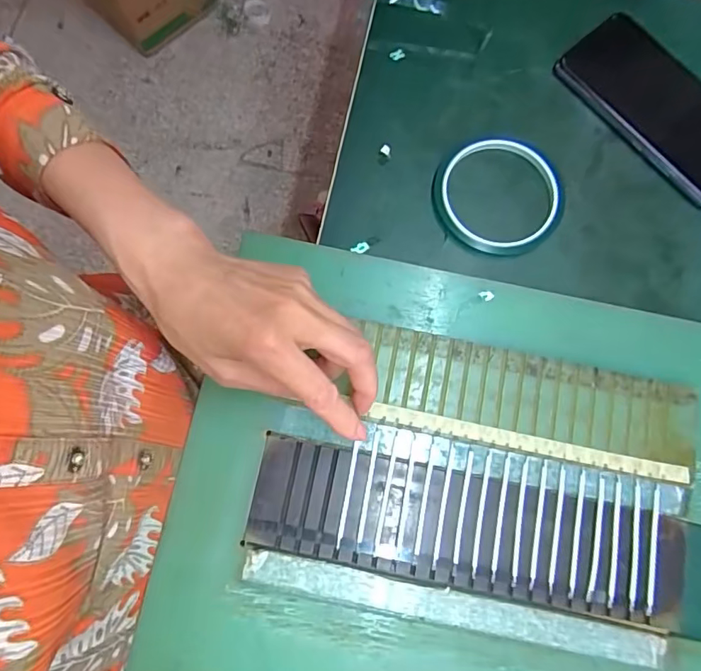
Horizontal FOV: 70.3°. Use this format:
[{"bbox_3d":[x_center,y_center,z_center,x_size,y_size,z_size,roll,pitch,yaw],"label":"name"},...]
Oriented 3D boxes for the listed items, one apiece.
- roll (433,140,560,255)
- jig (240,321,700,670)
[{"bbox_3d":[0.103,-0.100,0.351,0.084,0.007,0.083,0,78,0],"label":"roll"},{"bbox_3d":[0.090,0.093,0.313,0.285,0.009,0.168,11,78,2],"label":"jig"}]

